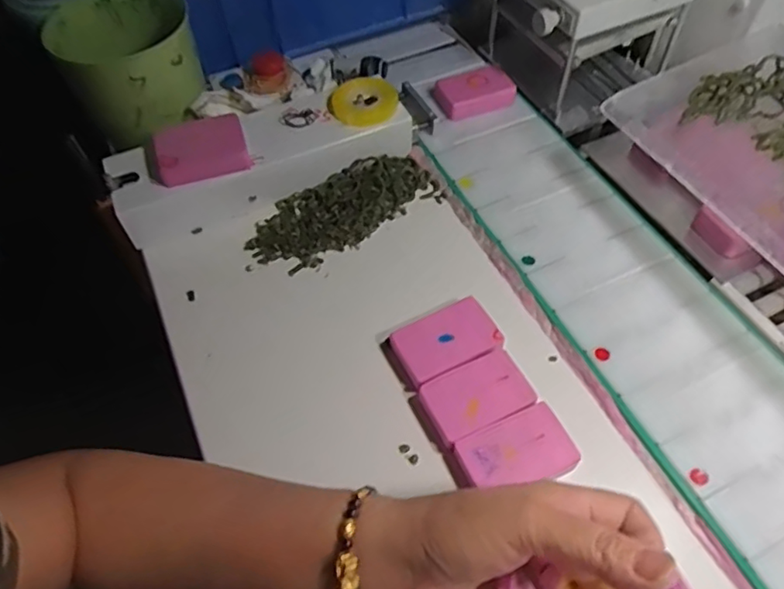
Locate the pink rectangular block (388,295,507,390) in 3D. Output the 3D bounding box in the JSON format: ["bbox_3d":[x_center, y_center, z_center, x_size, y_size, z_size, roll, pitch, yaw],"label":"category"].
[{"bbox_3d":[0.039,0.035,0.424,0.071,0.021,0.047,-26,59,-13],"label":"pink rectangular block"}]

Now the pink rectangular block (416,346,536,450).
[{"bbox_3d":[0.056,0.071,0.397,0.069,0.021,0.046,-24,58,-12],"label":"pink rectangular block"}]

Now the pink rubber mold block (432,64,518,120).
[{"bbox_3d":[0.080,-0.195,0.567,0.072,0.018,0.049,-16,57,-7],"label":"pink rubber mold block"}]

